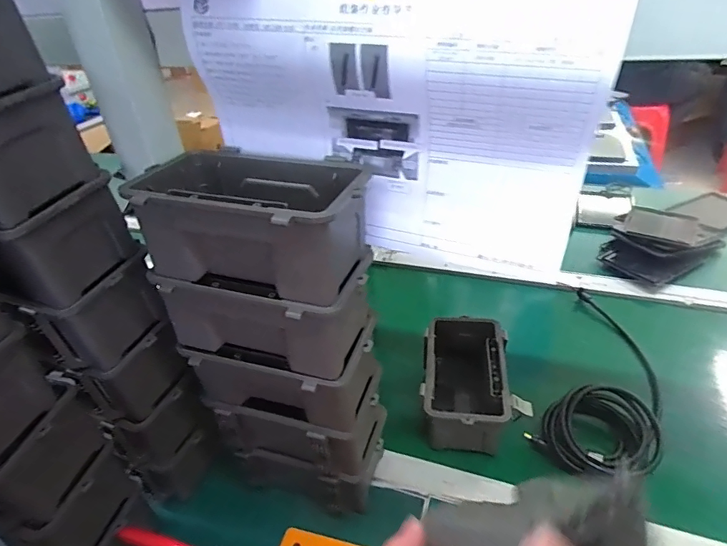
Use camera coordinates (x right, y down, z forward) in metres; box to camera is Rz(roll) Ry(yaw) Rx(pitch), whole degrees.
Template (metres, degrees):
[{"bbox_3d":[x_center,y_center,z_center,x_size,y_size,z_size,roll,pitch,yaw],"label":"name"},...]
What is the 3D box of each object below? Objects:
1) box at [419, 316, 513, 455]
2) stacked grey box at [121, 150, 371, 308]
[{"bbox_3d":[0.136,0.149,0.626,0.105,0.094,0.173,2,36,11],"label":"box"},{"bbox_3d":[-0.085,-0.043,0.375,0.174,0.077,0.114,4,37,14],"label":"stacked grey box"}]

